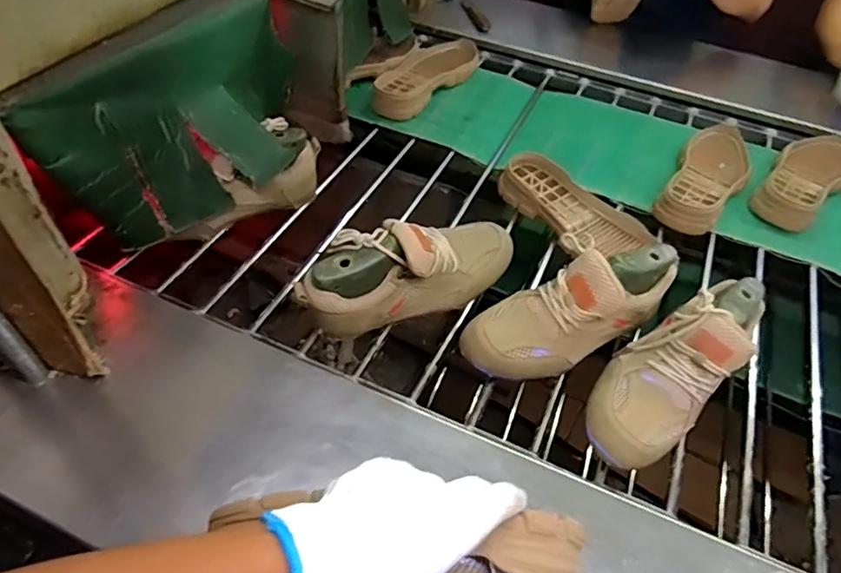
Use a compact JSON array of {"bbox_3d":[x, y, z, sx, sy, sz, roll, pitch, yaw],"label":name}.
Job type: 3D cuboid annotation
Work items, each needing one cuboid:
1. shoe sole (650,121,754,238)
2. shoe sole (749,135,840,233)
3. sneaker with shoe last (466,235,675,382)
[{"bbox_3d":[0.456,-0.175,0.869,0.101,0.043,0.269,29,55,17],"label":"shoe sole"},{"bbox_3d":[0.622,-0.178,0.884,0.256,0.036,0.100,-34,62,-27],"label":"shoe sole"},{"bbox_3d":[0.171,0.017,0.622,0.262,0.089,0.103,-23,57,-21],"label":"sneaker with shoe last"}]

